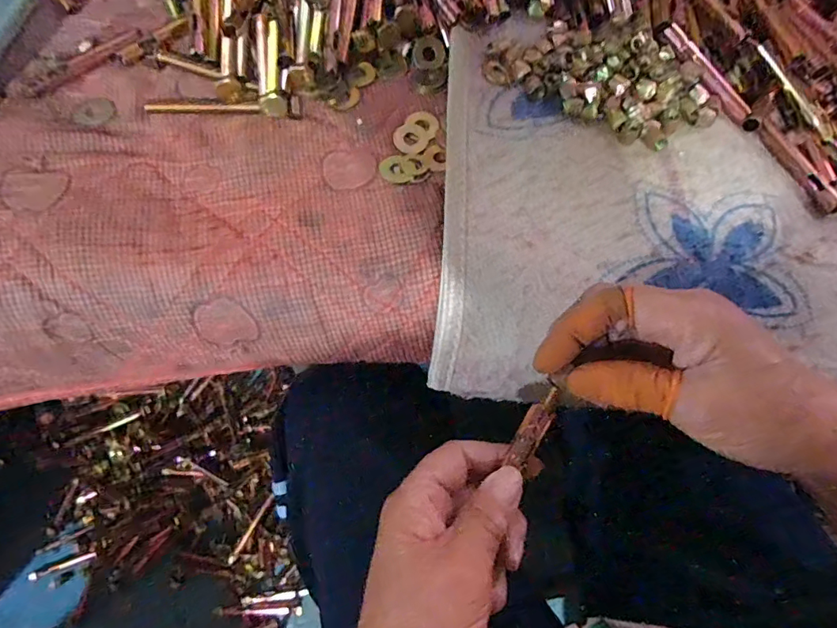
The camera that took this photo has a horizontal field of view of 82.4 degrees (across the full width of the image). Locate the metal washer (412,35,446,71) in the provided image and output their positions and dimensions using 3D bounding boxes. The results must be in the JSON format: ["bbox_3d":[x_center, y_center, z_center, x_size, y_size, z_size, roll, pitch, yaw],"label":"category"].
[{"bbox_3d":[0.008,-0.200,0.368,0.025,0.004,0.023,-1,106,-2],"label":"metal washer"}]

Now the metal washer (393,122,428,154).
[{"bbox_3d":[-0.005,-0.124,0.334,0.023,0.004,0.027,4,68,0],"label":"metal washer"}]

